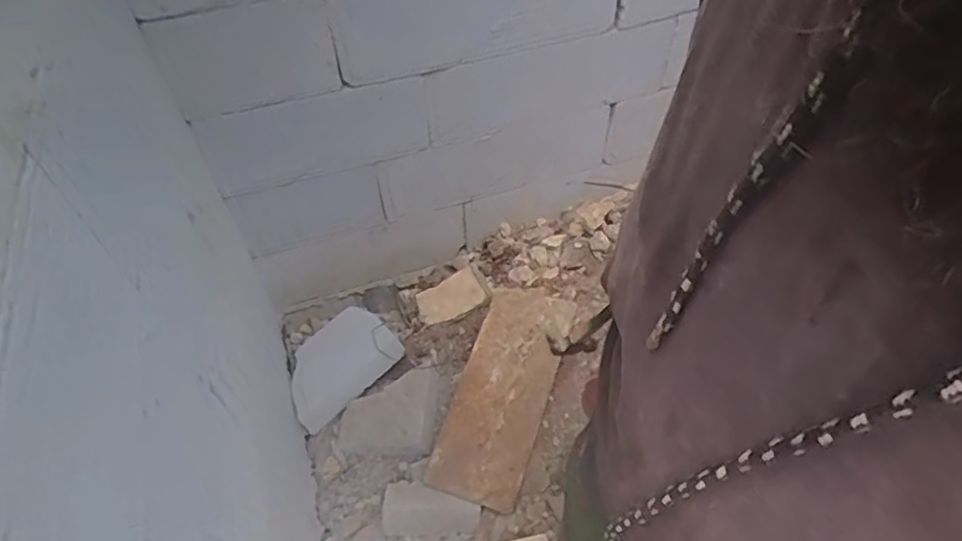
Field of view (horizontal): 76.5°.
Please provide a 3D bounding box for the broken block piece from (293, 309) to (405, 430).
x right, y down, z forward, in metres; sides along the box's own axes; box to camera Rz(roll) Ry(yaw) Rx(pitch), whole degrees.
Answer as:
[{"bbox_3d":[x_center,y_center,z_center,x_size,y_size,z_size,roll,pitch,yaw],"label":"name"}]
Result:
[{"bbox_3d":[-0.349,0.219,1.468,0.280,0.113,0.186,-35,58,-25],"label":"broken block piece"}]

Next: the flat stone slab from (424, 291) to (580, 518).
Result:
[{"bbox_3d":[0.053,0.254,1.371,0.212,0.044,0.512,13,61,14],"label":"flat stone slab"}]

